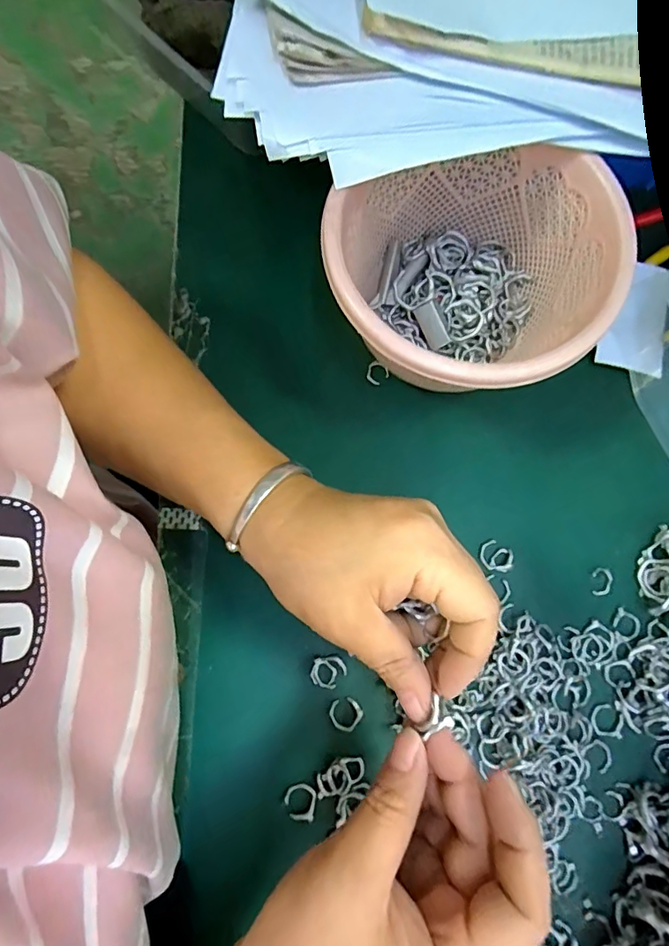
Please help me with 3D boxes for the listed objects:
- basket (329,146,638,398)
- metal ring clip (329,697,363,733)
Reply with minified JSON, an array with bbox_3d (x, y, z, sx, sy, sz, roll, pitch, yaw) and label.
[{"bbox_3d":[0.070,-0.103,0.283,0.135,0.088,0.142,0,78,-1],"label":"basket"},{"bbox_3d":[0.007,0.135,0.278,0.017,0.004,0.017,0,78,-1],"label":"metal ring clip"}]

